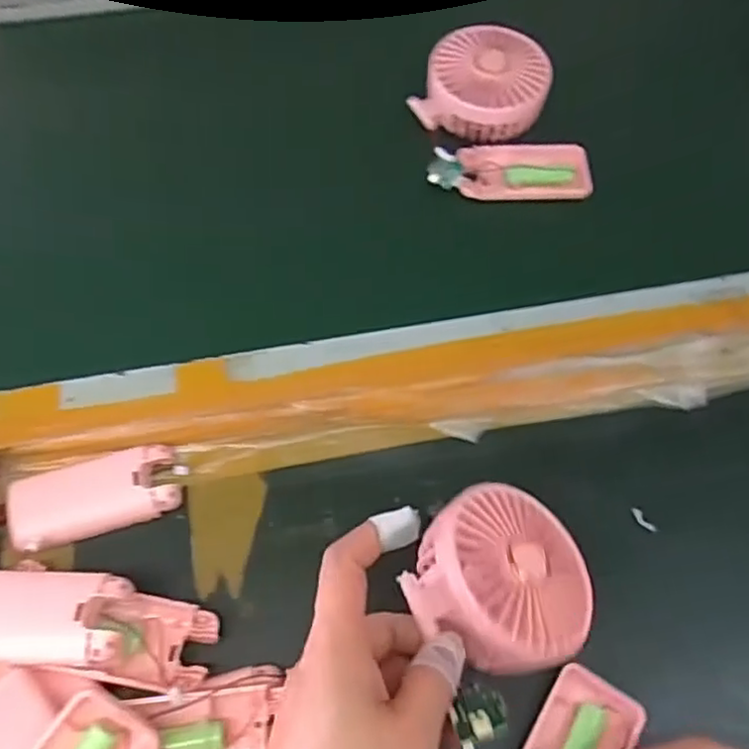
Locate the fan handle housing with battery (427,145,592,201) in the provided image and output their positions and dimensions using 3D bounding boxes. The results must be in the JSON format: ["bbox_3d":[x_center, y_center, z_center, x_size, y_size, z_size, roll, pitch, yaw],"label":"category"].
[{"bbox_3d":[0.099,-0.154,0.489,0.118,0.026,0.046,-1,65,-2],"label":"fan handle housing with battery"}]

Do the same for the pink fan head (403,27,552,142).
[{"bbox_3d":[0.082,-0.221,0.507,0.097,0.039,0.084,13,65,5],"label":"pink fan head"}]

